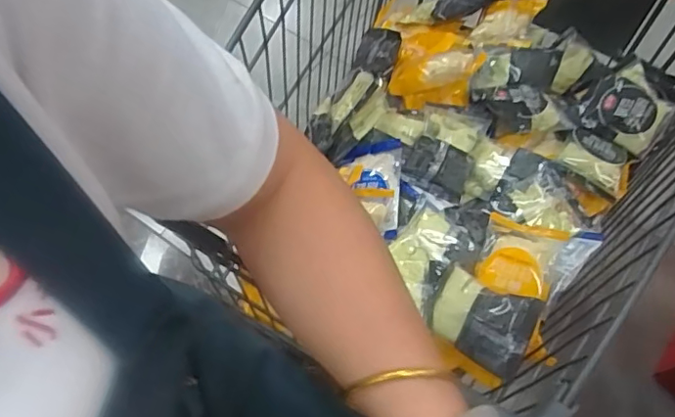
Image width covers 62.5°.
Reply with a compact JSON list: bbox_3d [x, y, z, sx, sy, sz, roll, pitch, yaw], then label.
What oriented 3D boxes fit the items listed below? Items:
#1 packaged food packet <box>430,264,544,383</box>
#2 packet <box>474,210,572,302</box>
[{"bbox_3d":[0.130,0.100,0.499,0.091,0.023,0.066,23,89,33],"label":"packaged food packet"},{"bbox_3d":[0.174,0.047,0.530,0.069,0.017,0.078,22,66,11],"label":"packet"}]

